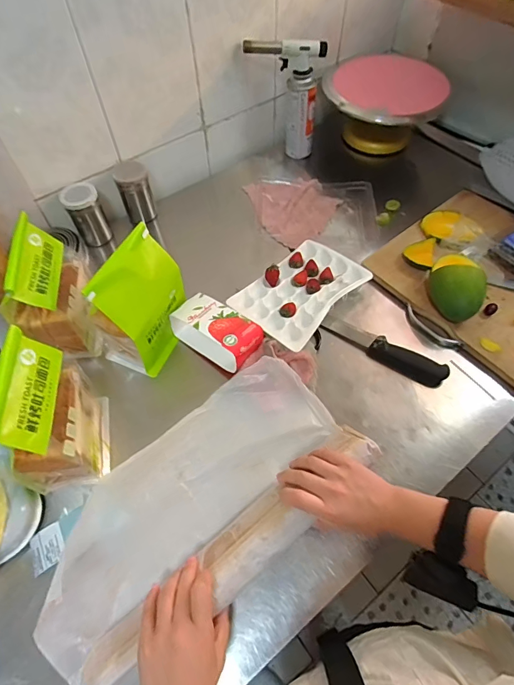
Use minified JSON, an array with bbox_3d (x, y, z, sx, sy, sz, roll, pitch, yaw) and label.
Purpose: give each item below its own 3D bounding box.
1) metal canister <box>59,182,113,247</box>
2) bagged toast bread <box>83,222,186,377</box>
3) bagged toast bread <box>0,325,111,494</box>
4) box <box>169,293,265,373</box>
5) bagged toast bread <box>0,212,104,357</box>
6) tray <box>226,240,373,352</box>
[{"bbox_3d":[-0.339,-0.256,0.785,0.068,0.114,0.058,-25,60,-14],"label":"metal canister"},{"bbox_3d":[-0.195,-0.065,0.610,0.106,0.188,0.146,19,60,13],"label":"bagged toast bread"},{"bbox_3d":[-0.275,0.097,0.511,0.088,0.204,0.142,-11,58,-5],"label":"bagged toast bread"},{"bbox_3d":[-0.066,-0.018,0.640,0.152,0.066,0.077,31,63,20],"label":"box"},{"bbox_3d":[-0.330,-0.076,0.620,0.097,0.188,0.140,-13,58,-7],"label":"bagged toast bread"},{"bbox_3d":[0.078,-0.093,0.705,0.155,0.040,0.239,36,65,22],"label":"tray"}]

